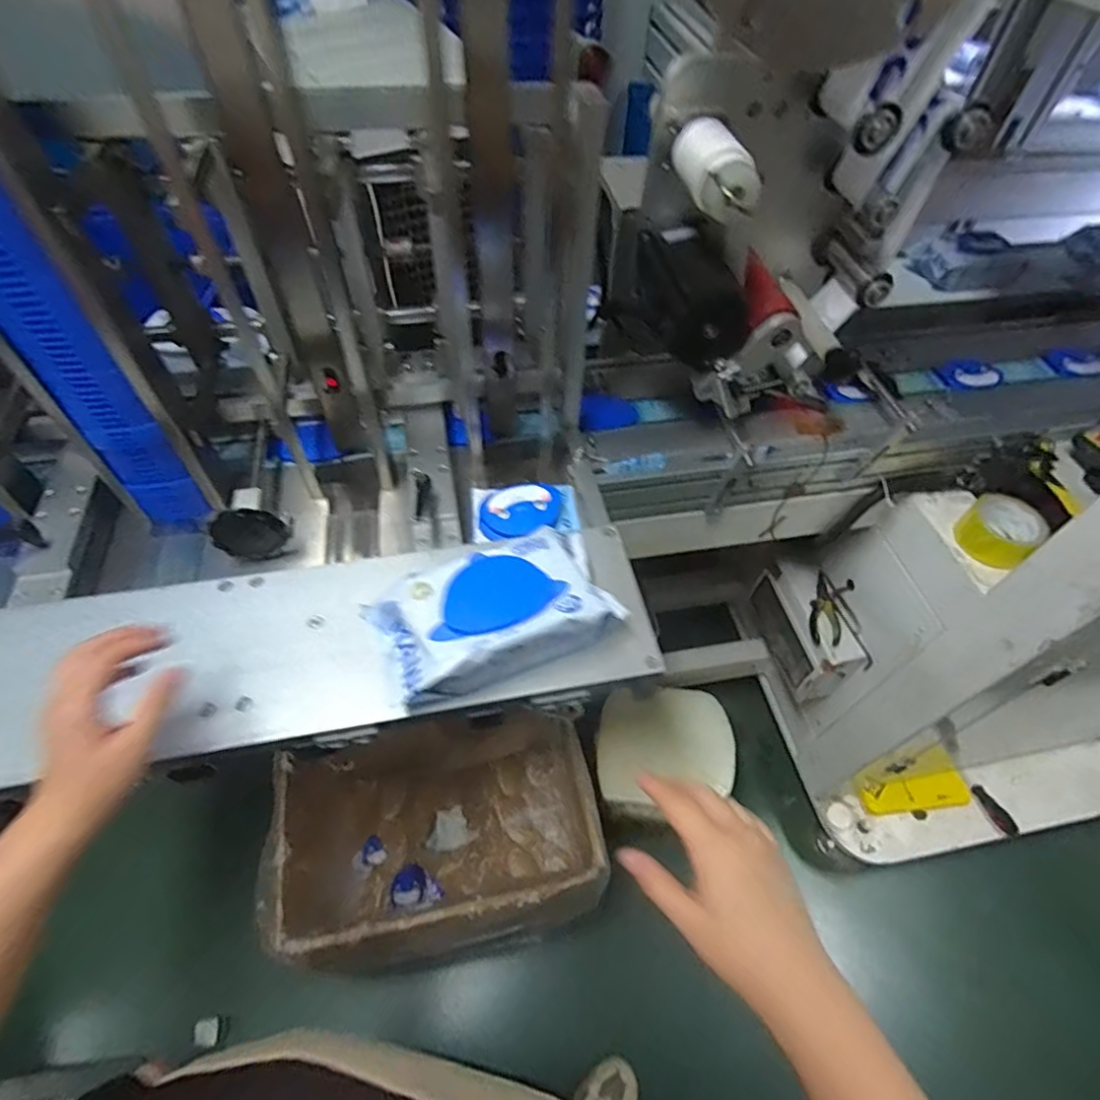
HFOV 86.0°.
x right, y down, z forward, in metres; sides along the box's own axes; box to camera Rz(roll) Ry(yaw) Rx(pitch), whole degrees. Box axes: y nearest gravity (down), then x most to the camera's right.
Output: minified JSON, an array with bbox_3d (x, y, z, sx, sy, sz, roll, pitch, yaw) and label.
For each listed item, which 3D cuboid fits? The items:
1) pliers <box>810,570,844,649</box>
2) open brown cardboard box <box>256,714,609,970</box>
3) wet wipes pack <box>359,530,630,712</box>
[{"bbox_3d":[0.517,0.112,1.109,0.057,0.026,0.151,10,54,5],"label":"pliers"},{"bbox_3d":[-0.213,0.569,1.186,0.560,0.393,0.394,-6,54,-7],"label":"open brown cardboard box"},{"bbox_3d":[-0.049,0.058,0.545,0.209,0.079,0.116,-22,57,-17],"label":"wet wipes pack"}]

